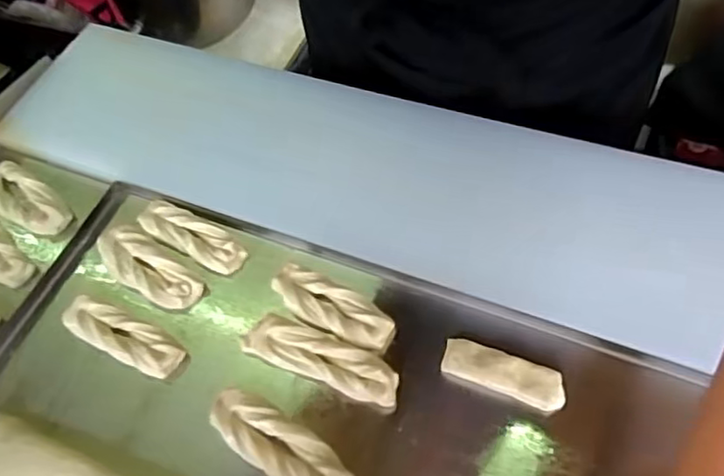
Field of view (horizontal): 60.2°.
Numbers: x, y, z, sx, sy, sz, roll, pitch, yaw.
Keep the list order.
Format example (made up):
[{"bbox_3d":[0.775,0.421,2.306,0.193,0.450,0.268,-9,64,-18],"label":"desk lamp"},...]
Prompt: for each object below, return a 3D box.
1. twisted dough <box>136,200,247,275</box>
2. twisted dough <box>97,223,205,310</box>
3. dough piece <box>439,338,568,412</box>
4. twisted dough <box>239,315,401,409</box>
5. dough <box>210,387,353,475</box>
[{"bbox_3d":[-0.162,-0.002,0.595,0.118,0.019,0.038,26,68,21],"label":"twisted dough"},{"bbox_3d":[-0.203,0.023,0.580,0.132,0.019,0.048,25,68,21],"label":"twisted dough"},{"bbox_3d":[0.110,0.106,0.489,0.095,0.019,0.029,19,66,18],"label":"dough piece"},{"bbox_3d":[-0.032,0.096,0.512,0.133,0.017,0.042,19,65,18],"label":"twisted dough"},{"bbox_3d":[-0.063,0.156,0.474,0.124,0.016,0.041,32,70,23],"label":"dough"}]

